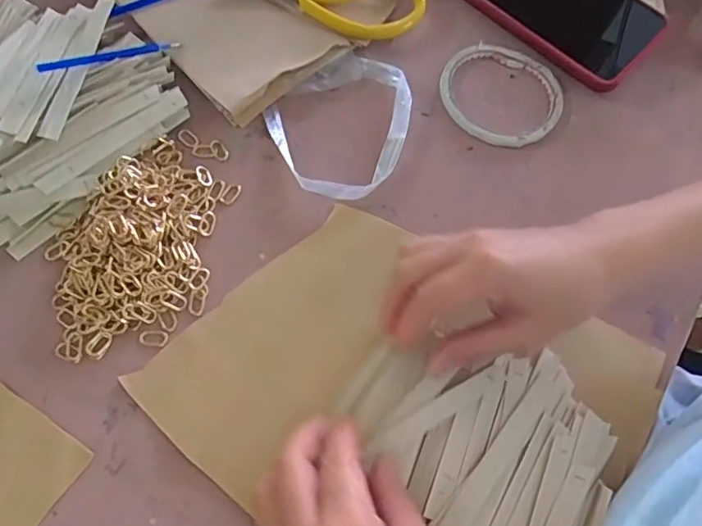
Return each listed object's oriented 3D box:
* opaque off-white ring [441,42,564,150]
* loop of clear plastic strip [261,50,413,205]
[{"bbox_3d":[0.116,-0.131,0.426,0.093,0.008,0.086,1,71,-2],"label":"opaque off-white ring"},{"bbox_3d":[-0.001,-0.102,0.406,0.115,0.013,0.100,-38,76,-14],"label":"loop of clear plastic strip"}]

